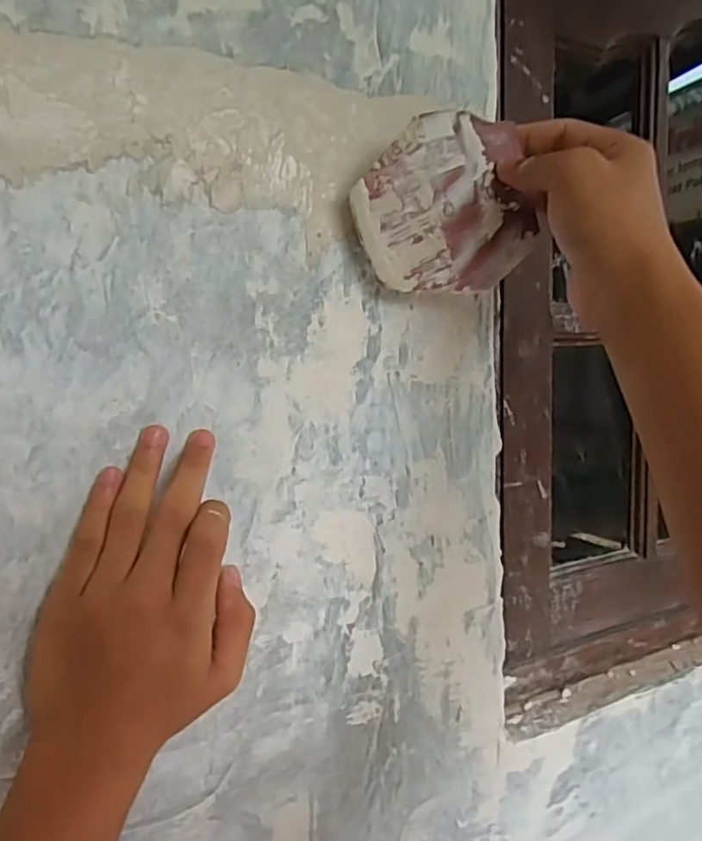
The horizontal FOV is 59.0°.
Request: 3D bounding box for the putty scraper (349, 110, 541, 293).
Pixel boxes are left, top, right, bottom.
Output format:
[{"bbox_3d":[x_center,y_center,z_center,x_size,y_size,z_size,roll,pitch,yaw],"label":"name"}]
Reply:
[{"bbox_3d":[0.055,-0.123,0.355,0.102,0.089,0.017,-2,6,-9],"label":"putty scraper"}]

